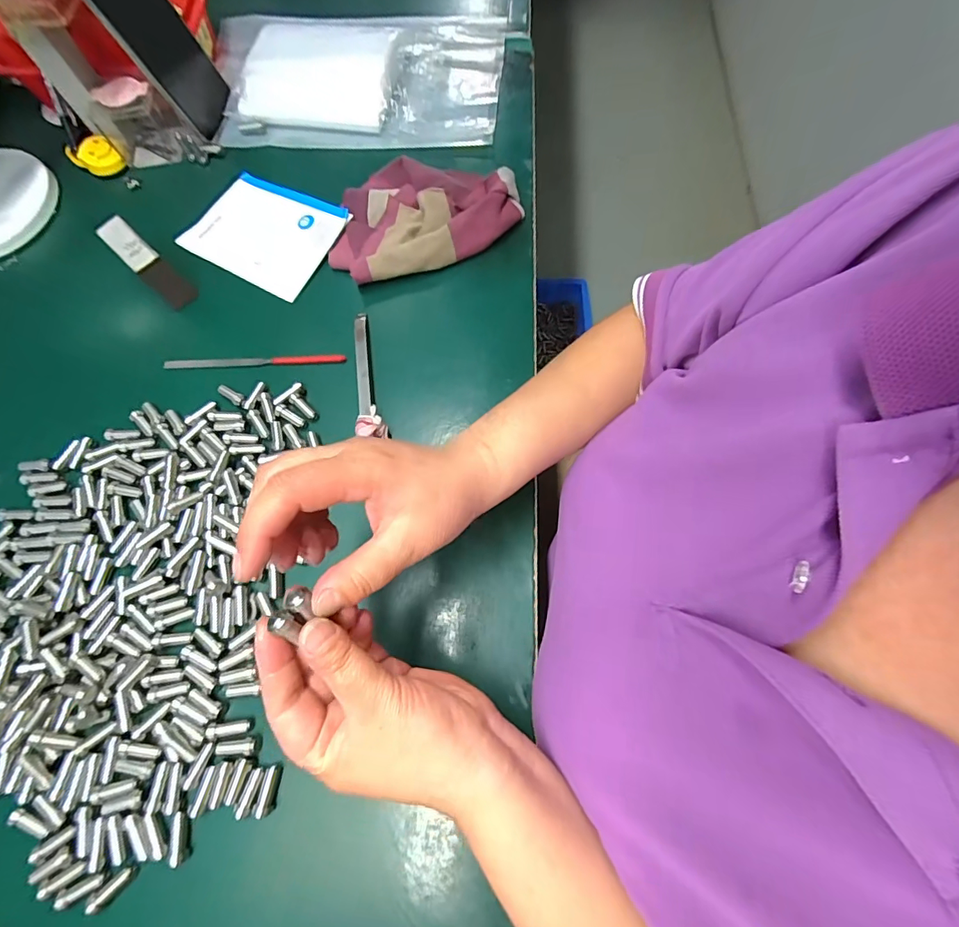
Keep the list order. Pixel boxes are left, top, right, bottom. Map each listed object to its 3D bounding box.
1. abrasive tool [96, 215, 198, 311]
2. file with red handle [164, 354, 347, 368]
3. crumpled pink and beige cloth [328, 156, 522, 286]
[{"bbox_3d":[-0.290,-0.174,0.413,0.067,0.052,0.025,41,78,15],"label":"abrasive tool"},{"bbox_3d":[-0.193,-0.088,0.404,0.156,0.007,0.008,-1,71,2],"label":"file with red handle"},{"bbox_3d":[-0.053,-0.232,0.425,0.171,0.035,0.119,-16,71,-3],"label":"crumpled pink and beige cloth"}]

